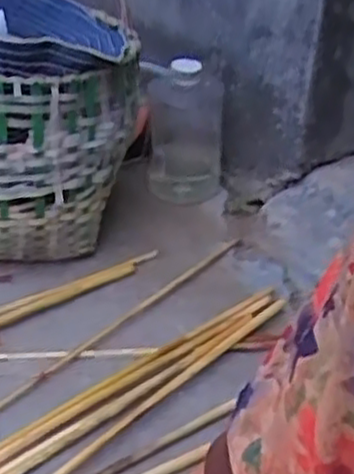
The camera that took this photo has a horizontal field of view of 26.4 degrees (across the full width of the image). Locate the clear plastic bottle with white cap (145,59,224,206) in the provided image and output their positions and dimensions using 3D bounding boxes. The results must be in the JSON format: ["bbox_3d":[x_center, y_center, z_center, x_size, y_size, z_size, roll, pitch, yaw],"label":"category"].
[{"bbox_3d":[0.010,-0.148,1.008,0.107,0.168,0.100,2,36,-2],"label":"clear plastic bottle with white cap"}]

